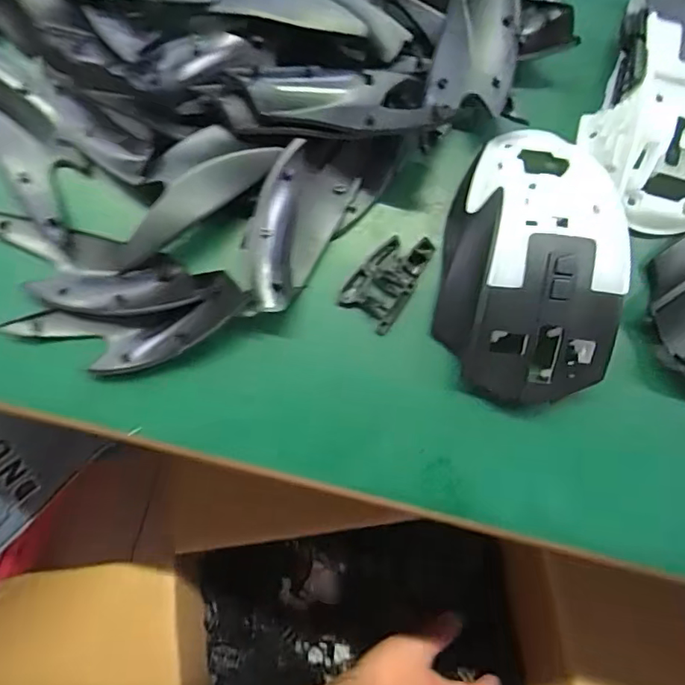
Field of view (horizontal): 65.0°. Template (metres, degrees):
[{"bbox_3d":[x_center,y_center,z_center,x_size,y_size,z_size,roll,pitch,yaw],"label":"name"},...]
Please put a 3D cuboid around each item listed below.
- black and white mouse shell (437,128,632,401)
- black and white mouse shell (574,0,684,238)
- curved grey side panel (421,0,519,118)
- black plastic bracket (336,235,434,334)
[{"bbox_3d":[0.076,-0.034,0.220,0.065,0.036,0.112,5,79,0],"label":"black and white mouse shell"},{"bbox_3d":[0.141,-0.108,0.226,0.062,0.039,0.113,13,79,1],"label":"black and white mouse shell"},{"bbox_3d":[0.058,-0.128,0.221,0.033,0.018,0.067,14,79,2],"label":"curved grey side panel"},{"bbox_3d":[0.019,-0.028,0.234,0.025,0.009,0.042,33,81,5],"label":"black plastic bracket"}]

